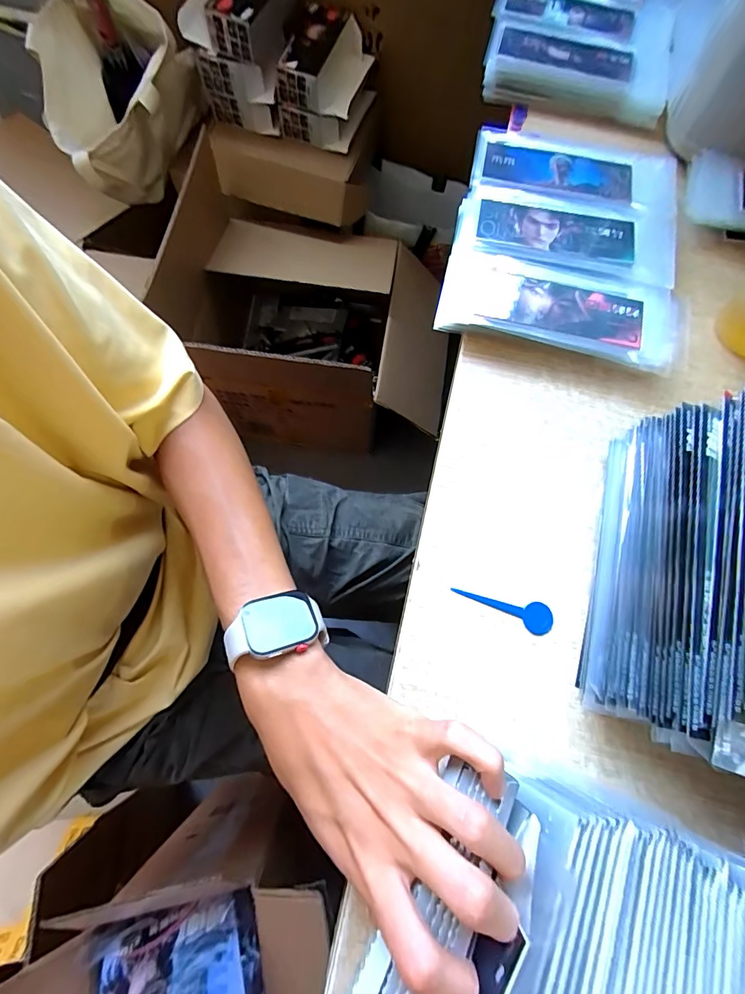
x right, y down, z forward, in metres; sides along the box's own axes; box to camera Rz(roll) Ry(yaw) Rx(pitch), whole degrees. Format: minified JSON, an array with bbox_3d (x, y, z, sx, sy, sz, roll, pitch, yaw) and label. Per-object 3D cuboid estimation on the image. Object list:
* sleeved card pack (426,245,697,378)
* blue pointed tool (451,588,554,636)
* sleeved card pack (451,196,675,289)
[{"bbox_3d":[0.159,-0.157,0.369,0.203,0.033,0.087,14,73,2],"label":"sleeved card pack"},{"bbox_3d":[0.094,0.078,0.314,0.072,0.004,0.021,22,73,5],"label":"blue pointed tool"},{"bbox_3d":[0.166,-0.225,0.374,0.178,0.013,0.069,11,72,1],"label":"sleeved card pack"}]

